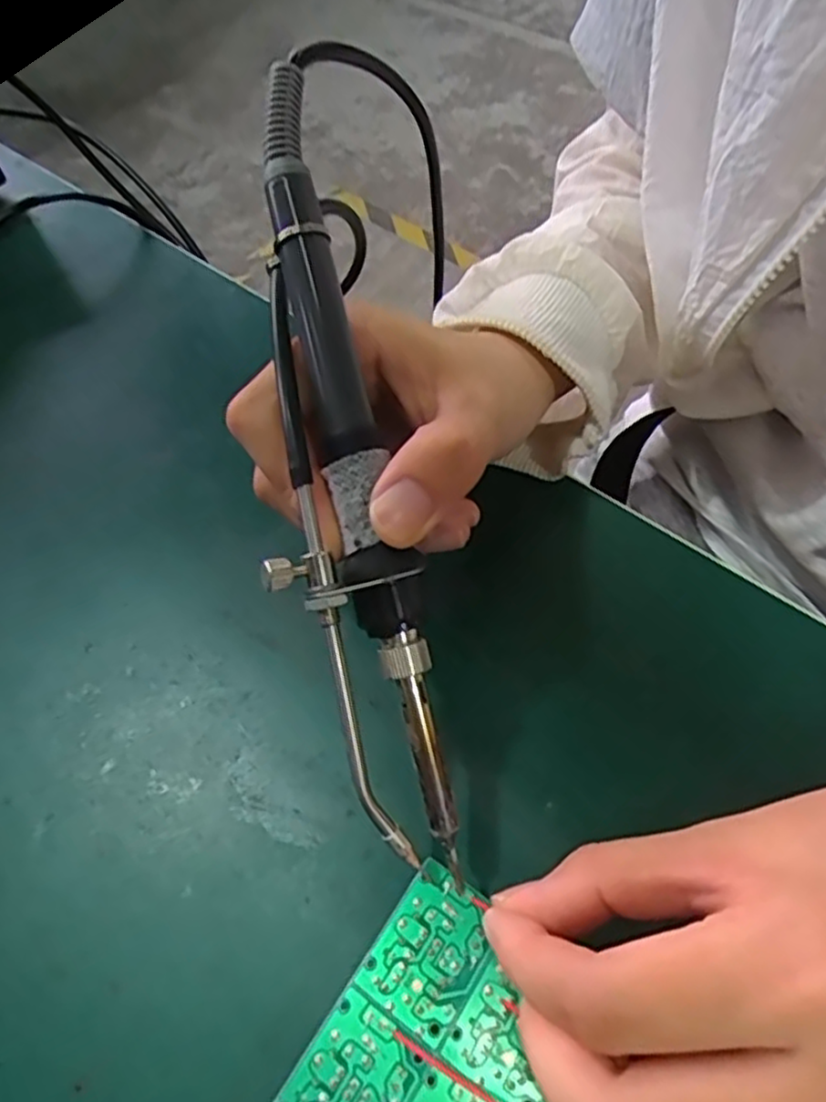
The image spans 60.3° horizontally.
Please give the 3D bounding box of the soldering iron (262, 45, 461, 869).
[{"bbox_3d":[-0.010,-0.028,0.181,0.049,0.021,0.207,-6,87,-1],"label":"soldering iron"}]

